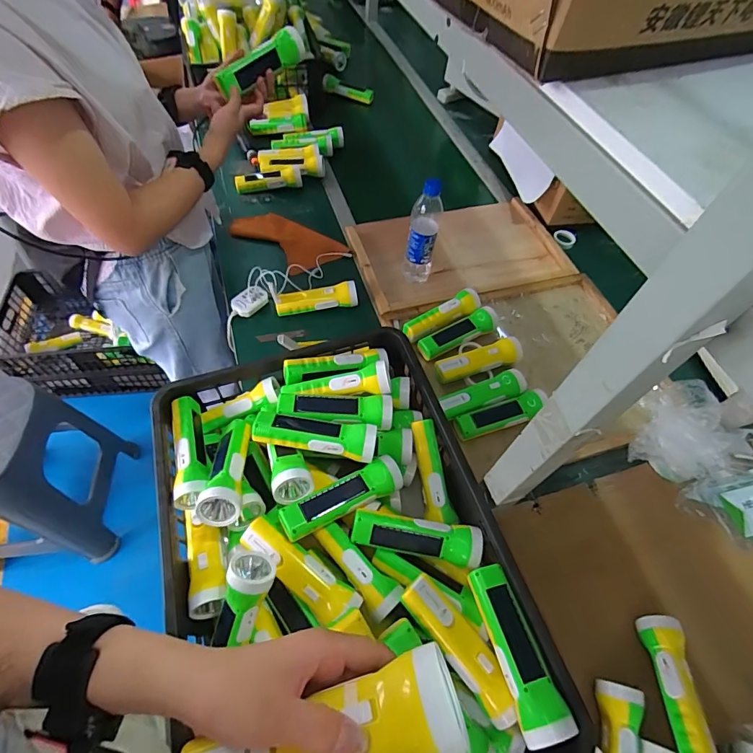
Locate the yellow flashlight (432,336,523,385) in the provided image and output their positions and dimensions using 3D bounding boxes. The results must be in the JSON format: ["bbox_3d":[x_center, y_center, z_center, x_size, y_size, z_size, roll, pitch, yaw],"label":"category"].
[{"bbox_3d":[0.192,-0.025,0.810,0.180,0.048,0.047,-17,60,-14],"label":"yellow flashlight"}]

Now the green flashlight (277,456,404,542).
[{"bbox_3d":[-0.041,0.159,0.568,0.170,0.044,0.045,-27,62,-19],"label":"green flashlight"}]

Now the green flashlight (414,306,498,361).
[{"bbox_3d":[0.166,-0.084,0.852,0.181,0.045,0.049,-23,60,-16],"label":"green flashlight"}]

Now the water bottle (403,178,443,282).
[{"bbox_3d":[0.095,-0.290,0.875,0.061,0.233,0.054,10,57,4],"label":"water bottle"}]

